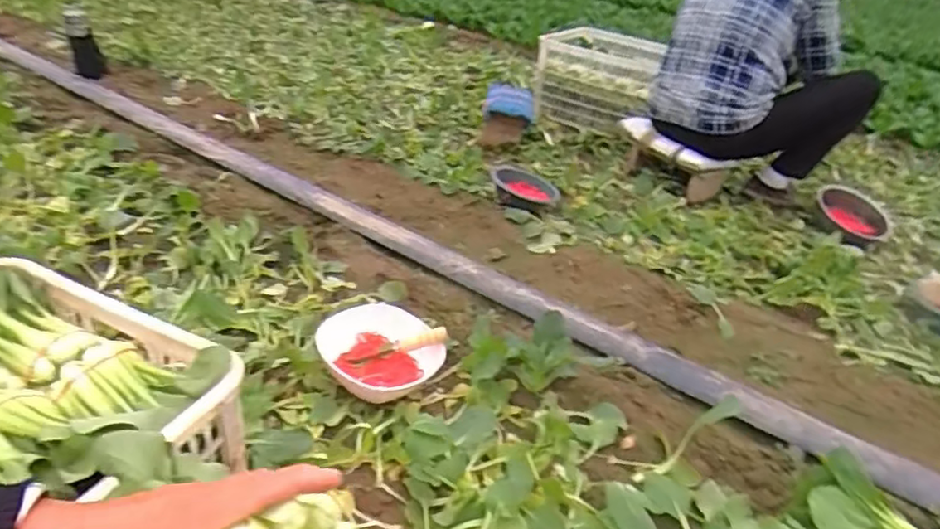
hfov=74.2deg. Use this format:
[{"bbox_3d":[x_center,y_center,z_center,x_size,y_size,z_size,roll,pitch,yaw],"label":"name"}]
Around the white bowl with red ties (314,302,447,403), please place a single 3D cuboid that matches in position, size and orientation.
[{"bbox_3d":[-0.165,0.159,1.093,0.213,0.078,0.188,28,37,28],"label":"white bowl with red ties"}]

